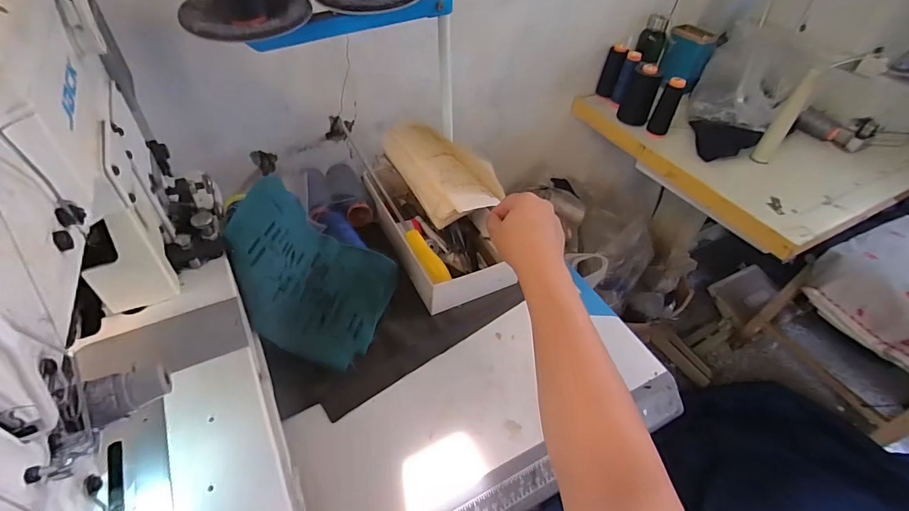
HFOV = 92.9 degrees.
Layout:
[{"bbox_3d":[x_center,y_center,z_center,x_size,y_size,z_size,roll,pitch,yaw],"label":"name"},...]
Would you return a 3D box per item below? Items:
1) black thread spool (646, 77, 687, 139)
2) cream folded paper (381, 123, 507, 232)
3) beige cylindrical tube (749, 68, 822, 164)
[{"bbox_3d":[0.418,-0.290,0.854,0.040,0.116,0.034,24,49,18],"label":"black thread spool"},{"bbox_3d":[-0.018,-0.133,0.630,0.108,0.053,0.207,-19,50,-22],"label":"cream folded paper"},{"bbox_3d":[0.615,-0.255,0.802,0.035,0.166,0.042,33,52,25],"label":"beige cylindrical tube"}]

